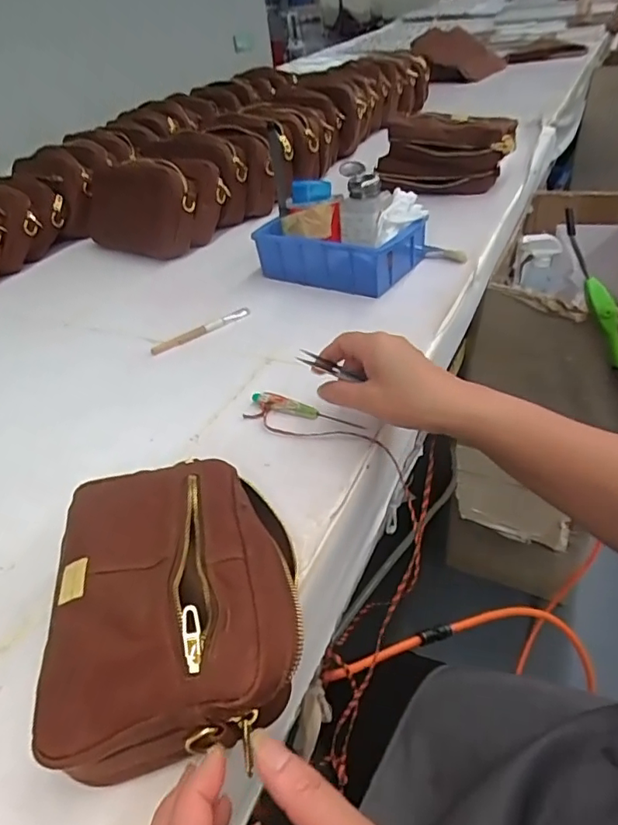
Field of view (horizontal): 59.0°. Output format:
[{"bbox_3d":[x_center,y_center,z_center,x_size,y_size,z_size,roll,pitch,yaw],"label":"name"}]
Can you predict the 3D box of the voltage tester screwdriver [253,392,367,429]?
[{"bbox_3d":[-0.007,-0.001,0.491,0.115,0.011,0.017,17,45,28],"label":"voltage tester screwdriver"}]

